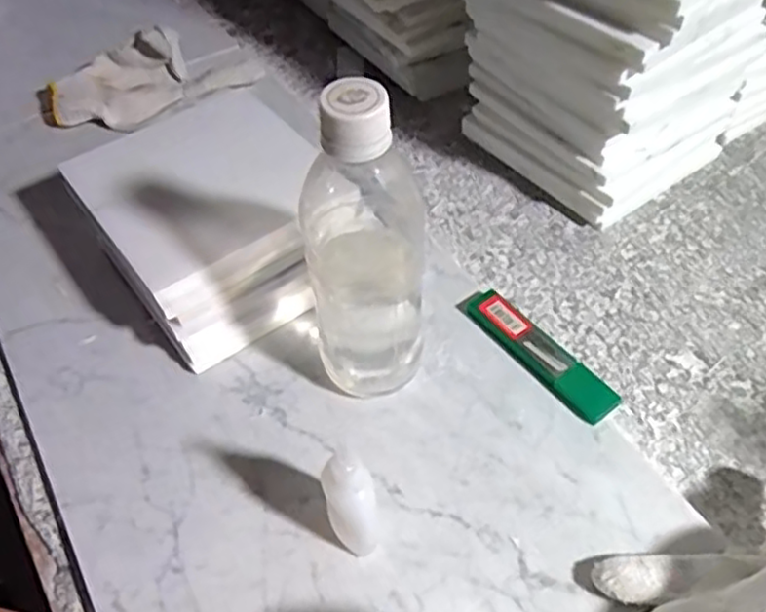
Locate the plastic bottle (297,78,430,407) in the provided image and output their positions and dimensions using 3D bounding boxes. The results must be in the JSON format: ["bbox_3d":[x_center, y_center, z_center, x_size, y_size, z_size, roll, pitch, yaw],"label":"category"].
[{"bbox_3d":[-0.009,-0.026,0.376,0.062,0.211,0.057,-2,51,-2],"label":"plastic bottle"}]

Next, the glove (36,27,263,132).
[{"bbox_3d":[-0.217,-0.210,0.641,0.201,0.055,0.091,-15,53,-11],"label":"glove"}]

